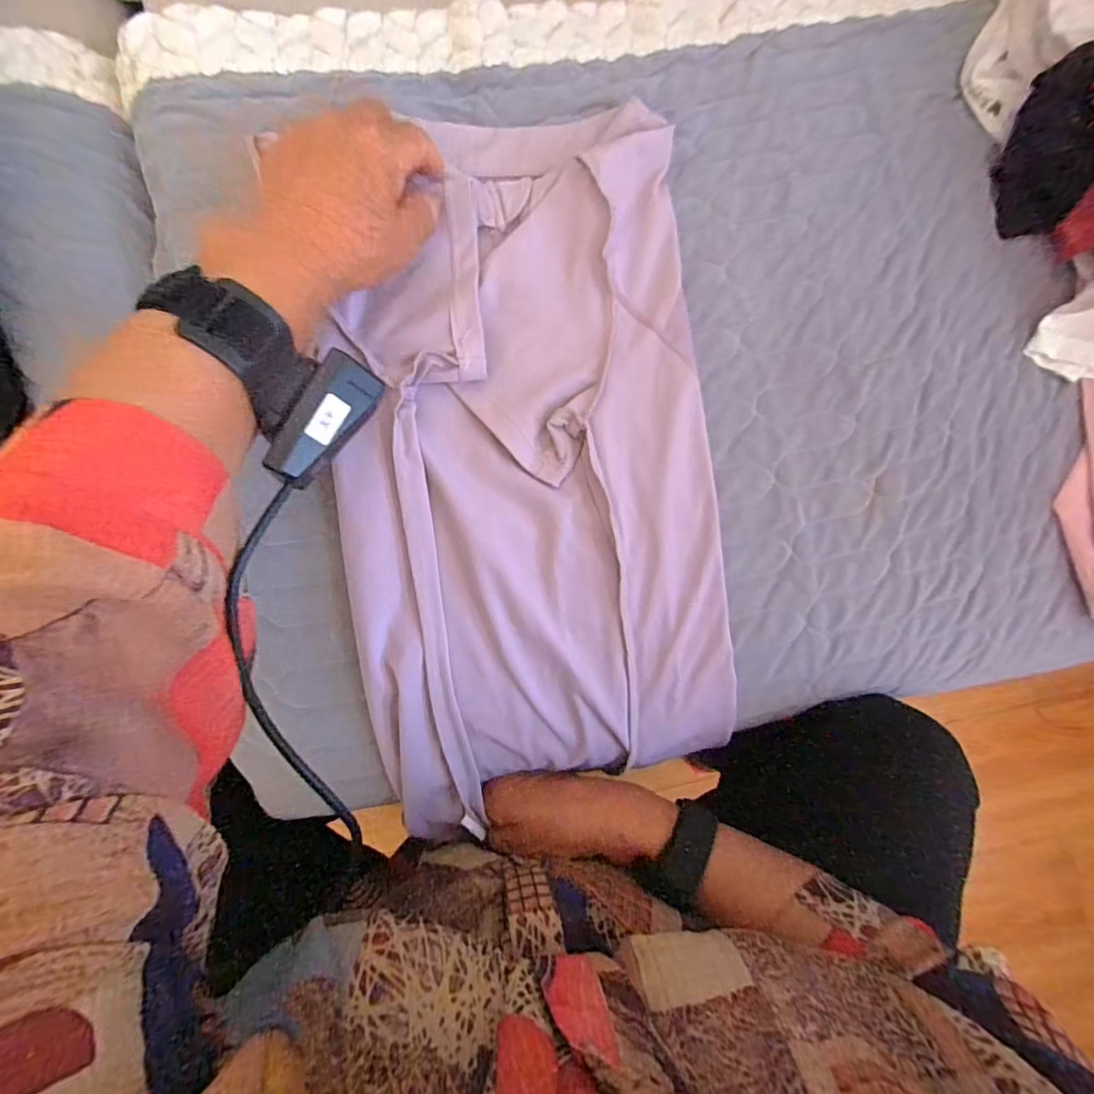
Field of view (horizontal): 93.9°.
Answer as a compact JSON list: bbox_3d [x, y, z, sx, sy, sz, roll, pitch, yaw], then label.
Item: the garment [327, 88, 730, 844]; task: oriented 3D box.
[{"bbox_3d":[-0.010,-0.057,0.335,0.232,0.046,0.435,-7,87,-7],"label":"garment"}]

